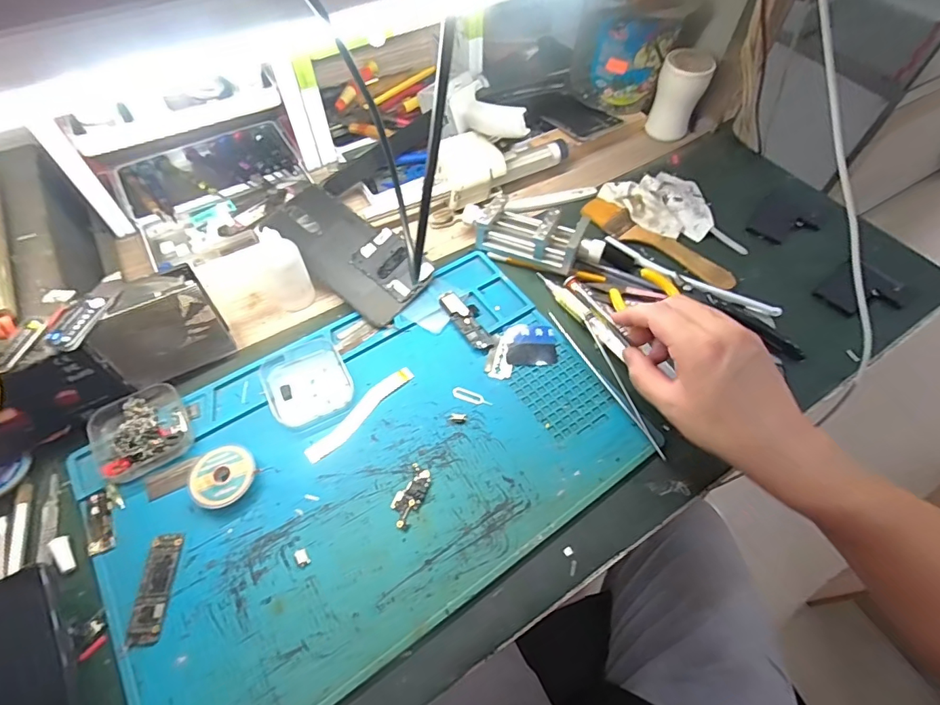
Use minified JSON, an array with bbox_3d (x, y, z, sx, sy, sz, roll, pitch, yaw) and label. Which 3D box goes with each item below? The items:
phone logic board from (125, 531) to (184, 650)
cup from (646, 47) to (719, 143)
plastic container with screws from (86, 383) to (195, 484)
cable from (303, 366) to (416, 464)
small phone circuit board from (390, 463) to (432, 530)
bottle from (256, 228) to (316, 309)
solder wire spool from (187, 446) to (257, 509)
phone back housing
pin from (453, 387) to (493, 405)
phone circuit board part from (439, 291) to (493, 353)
[{"bbox_3d":[-0.202,0.152,0.308,0.019,0.005,0.064,-3,57,-3],"label":"phone logic board"},{"bbox_3d":[0.243,-0.301,0.560,0.054,0.079,0.045,18,59,11],"label":"cup"},{"bbox_3d":[-0.249,0.057,0.361,0.062,0.021,0.065,-27,62,-17],"label":"plastic container with screws"},{"bbox_3d":[-0.086,0.046,0.378,0.017,0.004,0.102,35,63,20],"label":"cable"},{"bbox_3d":[-0.043,0.102,0.342,0.019,0.004,0.044,21,60,13],"label":"small phone circuit board"},{"bbox_3d":[-0.160,-0.072,0.416,0.032,0.077,0.028,-24,61,-15],"label":"bottle"},{"bbox_3d":[-0.177,0.089,0.345,0.043,0.011,0.040,0,57,0],"label":"solder wire spool"},{"bbox_3d":[-0.115,-0.097,0.452,0.158,0.007,0.080,39,73,13],"label":"phone back housing"},{"bbox_3d":[0.002,0.036,0.387,0.033,0.004,0.009,20,69,13],"label":"pin"},{"bbox_3d":[-0.001,-0.030,0.430,0.026,0.006,0.070,-28,62,-17],"label":"phone circuit board part"}]

